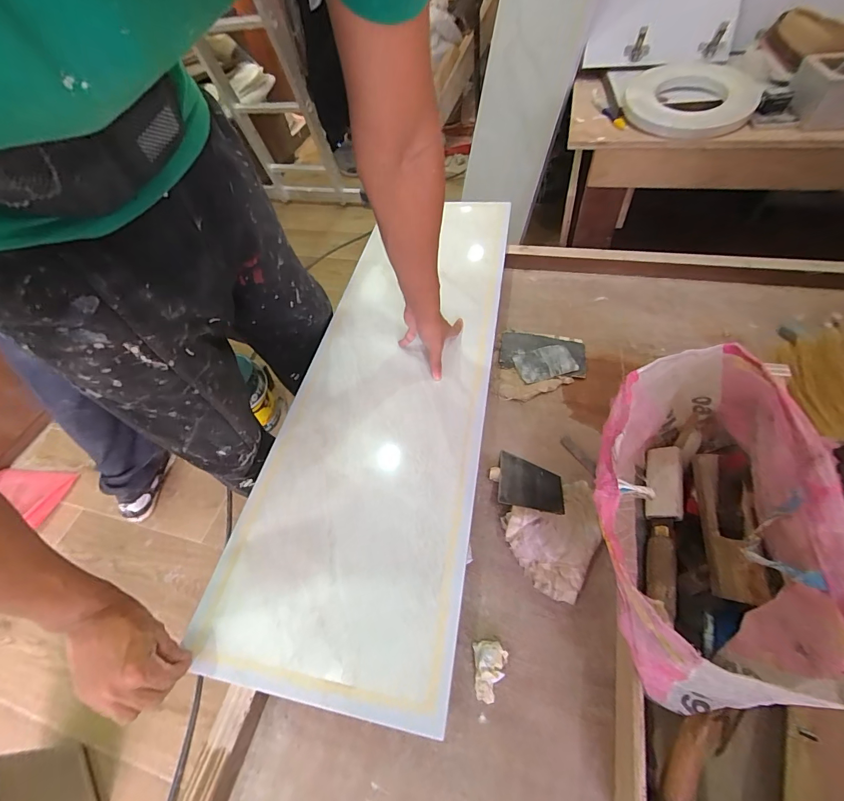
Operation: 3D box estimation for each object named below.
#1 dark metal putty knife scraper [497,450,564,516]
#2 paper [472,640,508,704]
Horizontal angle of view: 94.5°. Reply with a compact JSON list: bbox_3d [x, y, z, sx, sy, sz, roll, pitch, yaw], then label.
[{"bbox_3d":[0.169,0.129,0.609,0.094,0.010,0.103,11,38,4],"label":"dark metal putty knife scraper"},{"bbox_3d":[0.083,0.327,0.472,0.038,0.025,0.061,-4,54,5],"label":"paper"}]

